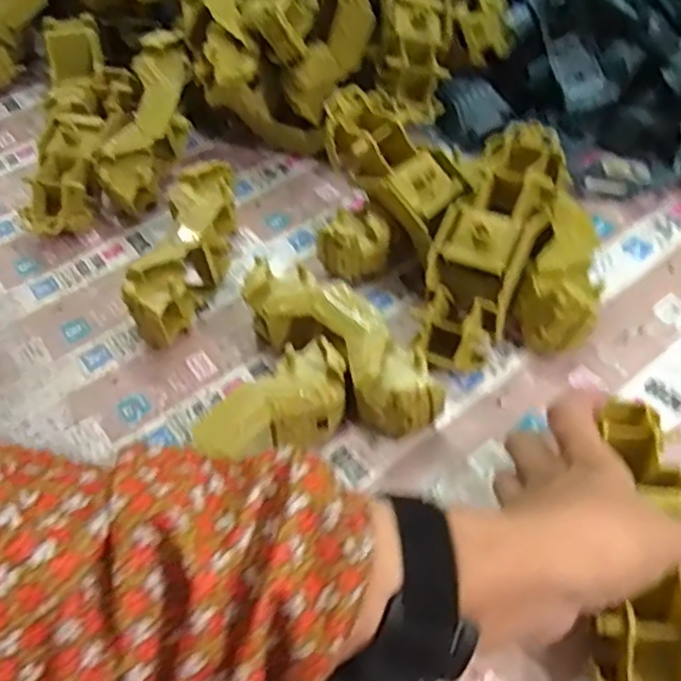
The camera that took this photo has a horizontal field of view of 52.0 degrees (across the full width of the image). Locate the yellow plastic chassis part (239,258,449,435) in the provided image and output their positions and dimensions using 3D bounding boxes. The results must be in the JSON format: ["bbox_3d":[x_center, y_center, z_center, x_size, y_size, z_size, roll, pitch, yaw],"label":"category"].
[{"bbox_3d":[0.001,0.005,0.462,0.052,0.059,0.167,-39,59,-24],"label":"yellow plastic chassis part"}]

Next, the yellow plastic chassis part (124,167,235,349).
[{"bbox_3d":[-0.114,-0.070,0.539,0.052,0.058,0.169,5,50,8],"label":"yellow plastic chassis part"}]

